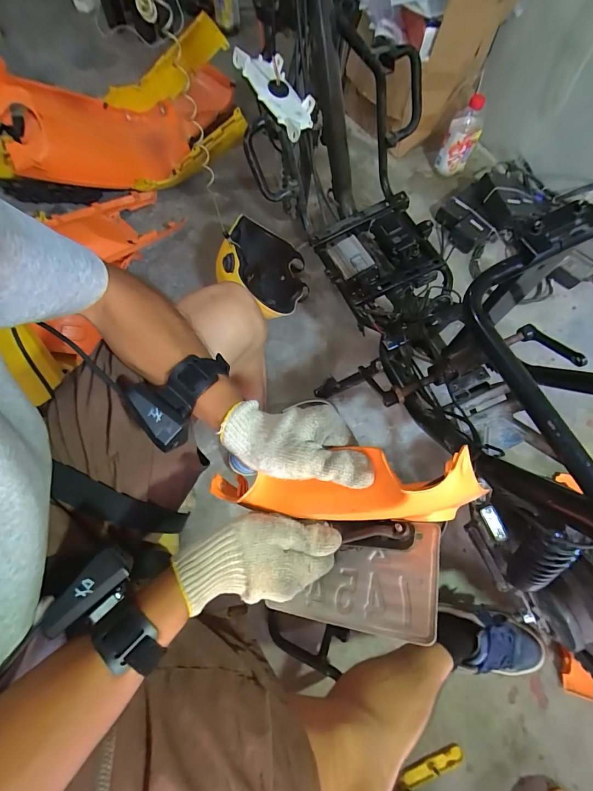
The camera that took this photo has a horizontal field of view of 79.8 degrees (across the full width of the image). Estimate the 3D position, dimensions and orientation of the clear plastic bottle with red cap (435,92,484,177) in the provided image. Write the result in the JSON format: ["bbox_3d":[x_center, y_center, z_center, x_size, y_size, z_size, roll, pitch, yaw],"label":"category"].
[{"bbox_3d":[0.425,-0.662,0.927,0.085,0.176,0.062,22,70,7],"label":"clear plastic bottle with red cap"}]

